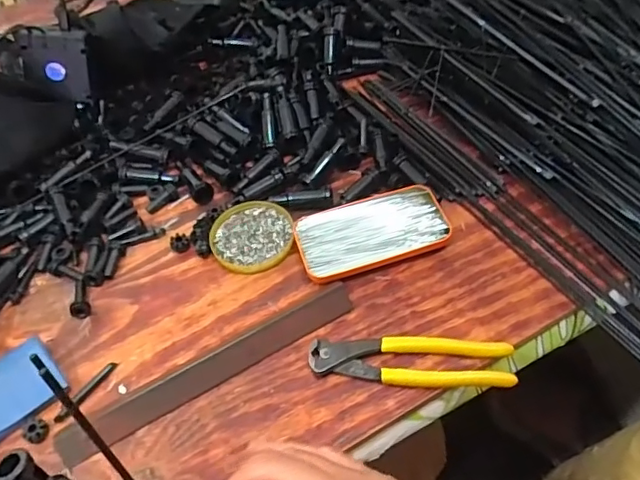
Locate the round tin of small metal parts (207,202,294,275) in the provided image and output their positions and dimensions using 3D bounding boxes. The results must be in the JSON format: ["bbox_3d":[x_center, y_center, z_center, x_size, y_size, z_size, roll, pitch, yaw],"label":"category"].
[{"bbox_3d":[-0.068,-0.005,0.562,0.082,0.009,0.080,-3,51,4],"label":"round tin of small metal parts"}]

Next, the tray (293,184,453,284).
[{"bbox_3d":[0.050,-0.010,0.545,0.143,0.015,0.082,-18,52,-8],"label":"tray"}]

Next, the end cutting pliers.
[{"bbox_3d":[0.075,0.101,0.464,0.164,0.014,0.040,0,51,6],"label":"end cutting pliers"}]

